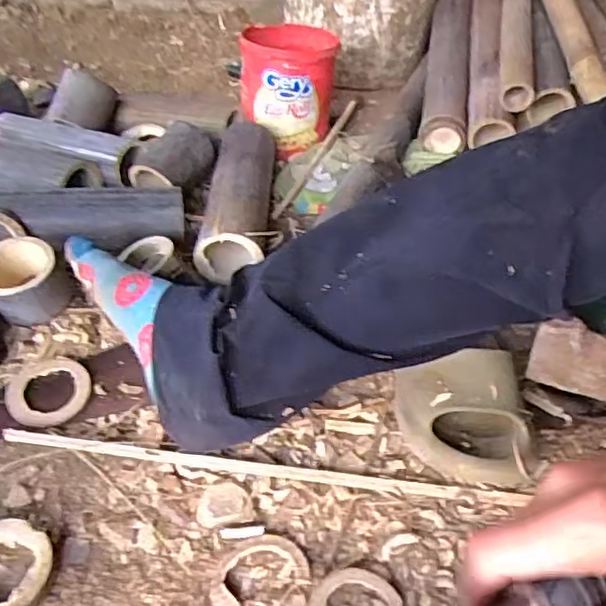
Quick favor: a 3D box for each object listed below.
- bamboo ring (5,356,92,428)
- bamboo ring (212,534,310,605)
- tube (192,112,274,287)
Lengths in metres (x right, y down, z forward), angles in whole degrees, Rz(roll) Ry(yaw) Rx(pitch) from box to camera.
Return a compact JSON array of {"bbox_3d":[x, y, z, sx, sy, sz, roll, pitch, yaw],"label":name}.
[{"bbox_3d":[-0.230,0.079,0.560,0.072,0.018,0.075,0,43,0],"label":"bamboo ring"},{"bbox_3d":[-0.031,0.199,0.448,0.069,0.005,0.065,0,43,0],"label":"bamboo ring"},{"bbox_3d":[-0.080,-0.143,0.766,0.081,0.071,0.287,0,43,0],"label":"tube"}]

